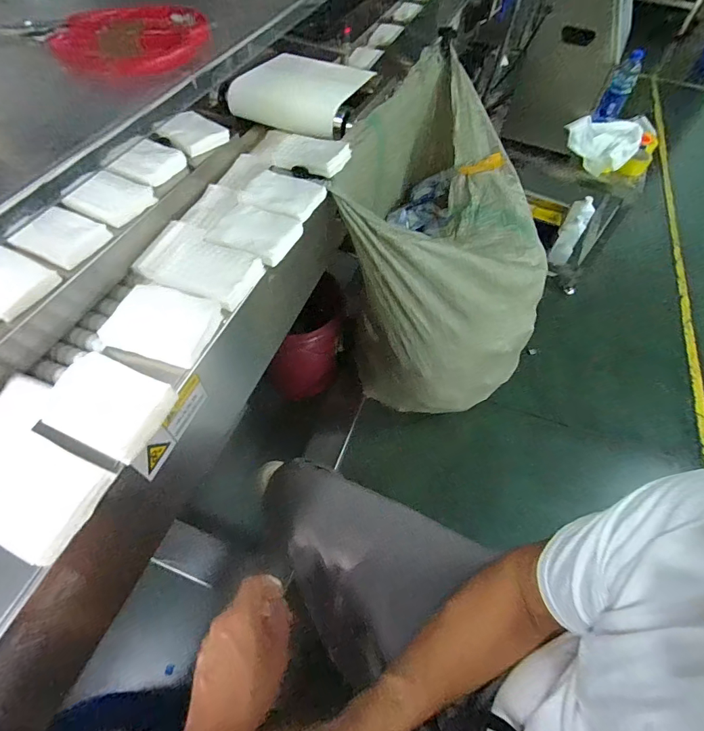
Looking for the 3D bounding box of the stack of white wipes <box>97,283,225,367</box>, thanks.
[{"bbox_3d":[-0.197,-0.045,0.423,0.102,0.020,0.075,15,57,6],"label":"stack of white wipes"}]

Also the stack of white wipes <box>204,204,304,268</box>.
[{"bbox_3d":[-0.122,-0.167,0.507,0.099,0.018,0.079,23,58,12],"label":"stack of white wipes"}]

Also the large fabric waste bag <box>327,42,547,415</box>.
[{"bbox_3d":[0.217,-0.295,1.053,0.487,0.687,0.577,2,56,-3],"label":"large fabric waste bag"}]

